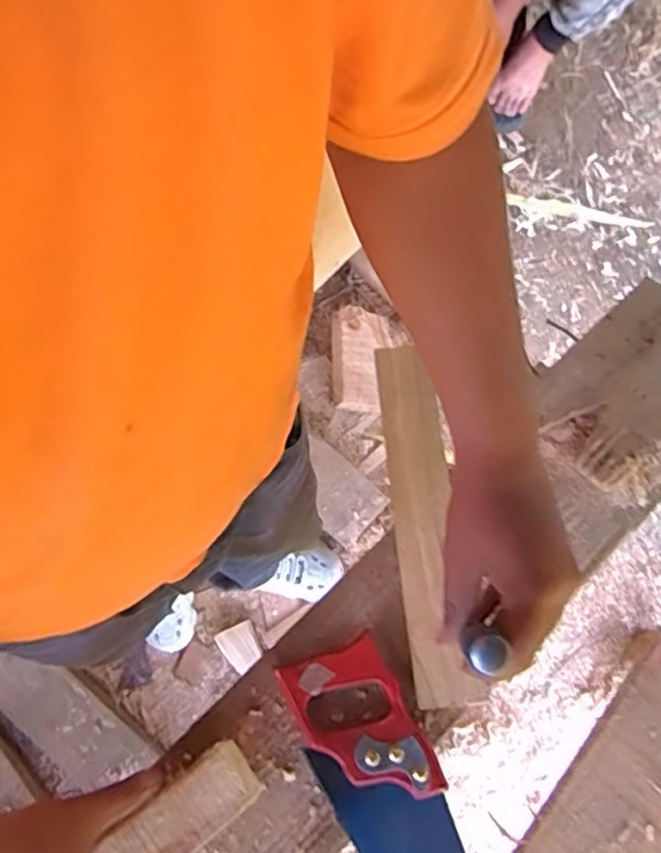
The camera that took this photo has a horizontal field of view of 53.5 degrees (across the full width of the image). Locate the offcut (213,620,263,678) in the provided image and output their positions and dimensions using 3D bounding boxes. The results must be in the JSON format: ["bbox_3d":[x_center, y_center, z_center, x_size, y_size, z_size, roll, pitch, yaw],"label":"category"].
[{"bbox_3d":[-0.163,0.403,1.203,0.070,0.016,0.082,-28,74,-33],"label":"offcut"}]

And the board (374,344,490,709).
[{"bbox_3d":[0.085,0.079,0.593,0.056,0.014,0.318,-7,72,-3],"label":"board"}]

